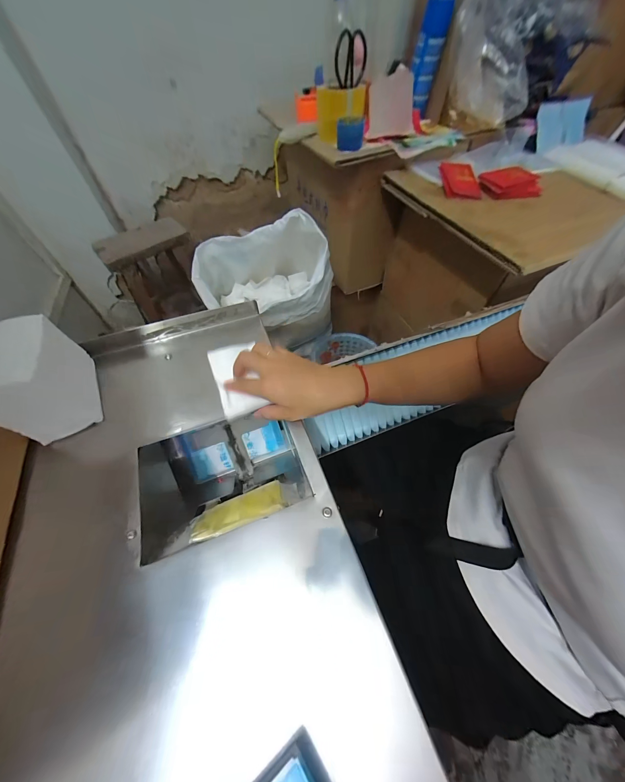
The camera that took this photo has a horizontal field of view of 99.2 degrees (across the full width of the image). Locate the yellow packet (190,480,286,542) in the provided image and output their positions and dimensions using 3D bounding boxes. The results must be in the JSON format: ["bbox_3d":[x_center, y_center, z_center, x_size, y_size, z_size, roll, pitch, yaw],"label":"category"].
[{"bbox_3d":[-0.086,0.135,0.304,0.102,0.005,0.064,-16,13,-10],"label":"yellow packet"}]

